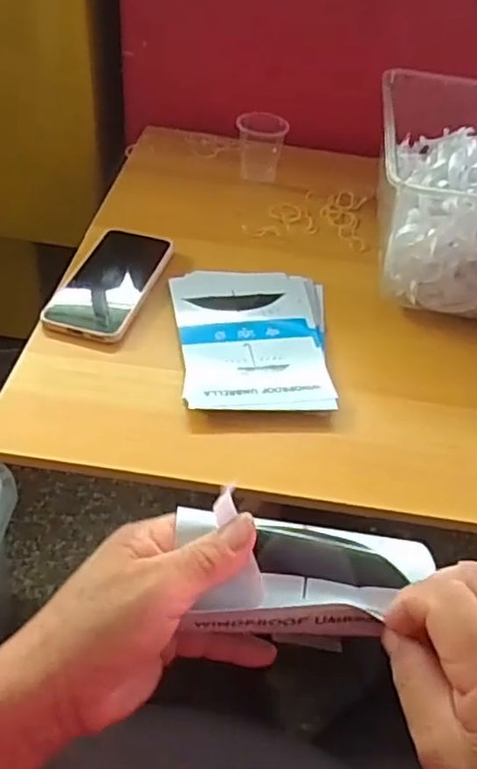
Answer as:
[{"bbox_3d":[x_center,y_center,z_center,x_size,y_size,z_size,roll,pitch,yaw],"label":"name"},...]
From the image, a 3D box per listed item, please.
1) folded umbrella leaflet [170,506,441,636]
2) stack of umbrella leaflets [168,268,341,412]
[{"bbox_3d":[0.030,0.087,0.291,0.111,0.025,0.046,6,44,-2],"label":"folded umbrella leaflet"},{"bbox_3d":[0.014,-0.045,0.581,0.136,0.012,0.184,1,45,-7],"label":"stack of umbrella leaflets"}]

